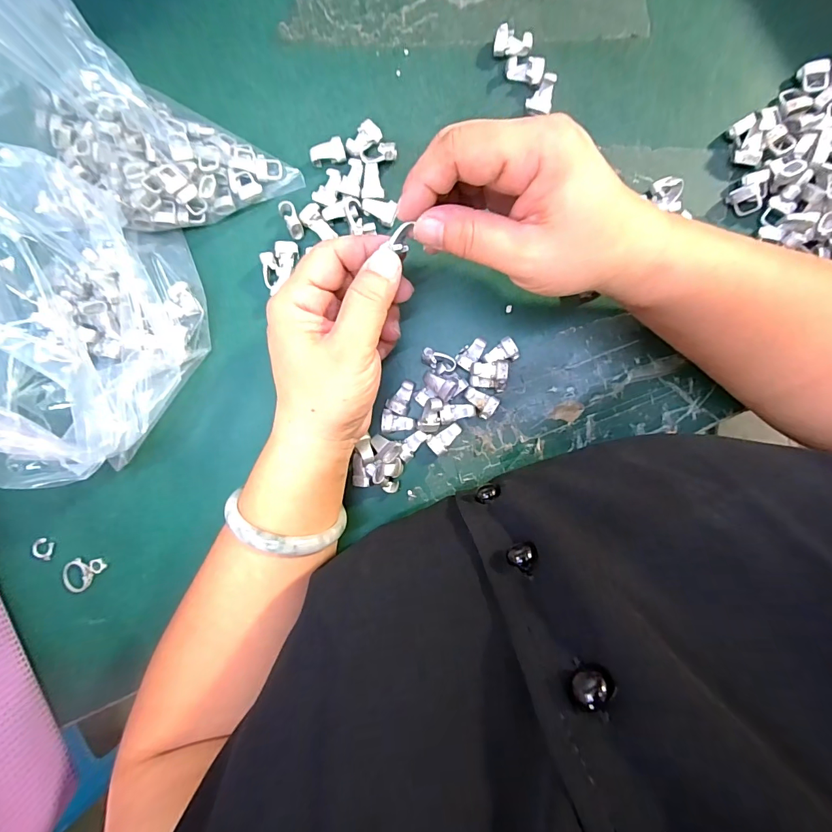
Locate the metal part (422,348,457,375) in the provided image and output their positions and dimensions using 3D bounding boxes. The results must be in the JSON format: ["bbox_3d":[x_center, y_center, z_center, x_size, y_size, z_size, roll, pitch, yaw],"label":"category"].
[{"bbox_3d":[0.014,-0.034,0.268,0.022,0.008,0.013,20,93,4],"label":"metal part"}]

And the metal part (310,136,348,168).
[{"bbox_3d":[-0.057,-0.170,0.275,0.022,0.006,0.015,-6,91,5],"label":"metal part"}]

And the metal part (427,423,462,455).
[{"bbox_3d":[0.020,0.015,0.276,0.023,0.008,0.013,-31,89,5],"label":"metal part"}]

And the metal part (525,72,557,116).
[{"bbox_3d":[0.077,-0.199,0.262,0.016,0.008,0.021,9,93,4],"label":"metal part"}]

